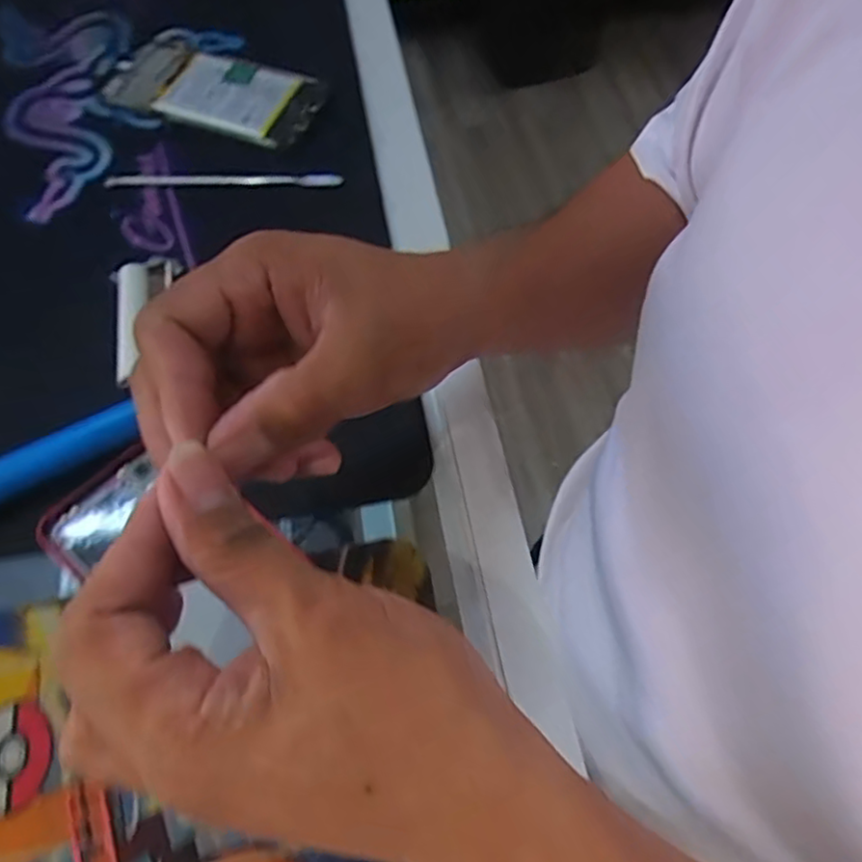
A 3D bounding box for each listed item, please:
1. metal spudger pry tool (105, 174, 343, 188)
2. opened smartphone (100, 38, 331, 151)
[{"bbox_3d":[-0.130,-0.160,0.418,0.144,0.006,0.010,-6,62,-5],"label":"metal spudger pry tool"},{"bbox_3d":[-0.150,-0.237,0.456,0.138,0.009,0.075,21,65,6],"label":"opened smartphone"}]

